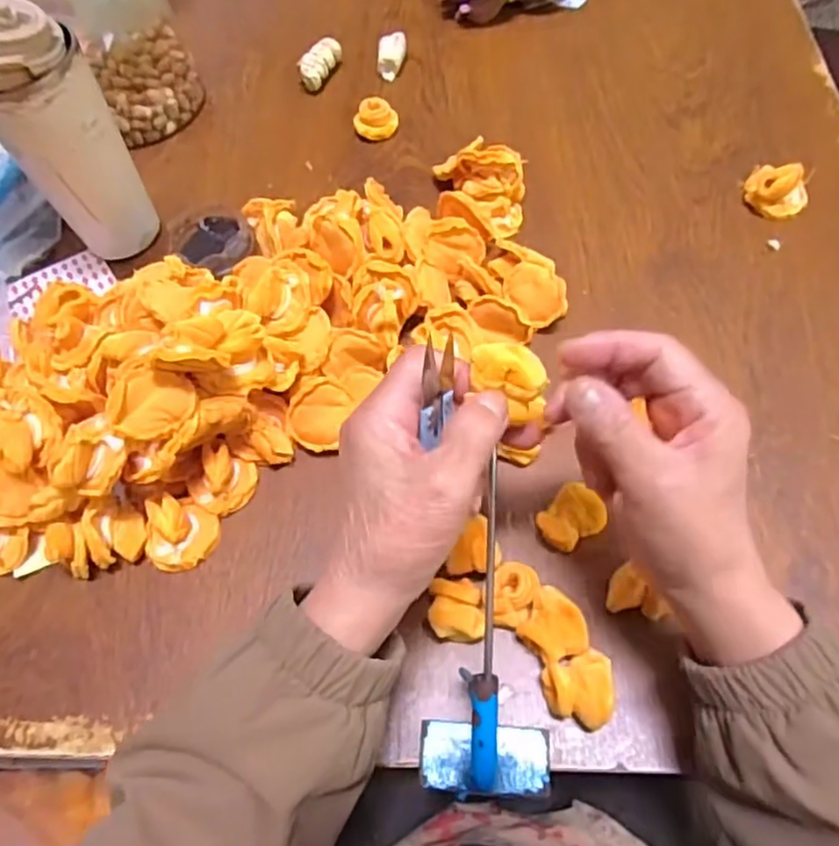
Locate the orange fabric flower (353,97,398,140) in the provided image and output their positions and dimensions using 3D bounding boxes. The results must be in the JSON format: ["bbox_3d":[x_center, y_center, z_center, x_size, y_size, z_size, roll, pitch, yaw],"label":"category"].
[{"bbox_3d":[-0.040,-0.279,0.600,0.040,0.024,0.034,-12,61,-2],"label":"orange fabric flower"}]

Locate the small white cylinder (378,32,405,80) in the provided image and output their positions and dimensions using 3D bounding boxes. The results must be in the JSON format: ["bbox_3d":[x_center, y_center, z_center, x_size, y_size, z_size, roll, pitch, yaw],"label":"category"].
[{"bbox_3d":[-0.027,-0.359,0.637,0.026,0.027,0.041,2,62,5],"label":"small white cylinder"}]

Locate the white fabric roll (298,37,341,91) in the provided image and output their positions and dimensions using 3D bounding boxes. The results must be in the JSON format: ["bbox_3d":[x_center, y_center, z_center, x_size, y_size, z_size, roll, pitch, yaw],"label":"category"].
[{"bbox_3d":[-0.098,-0.352,0.642,0.026,0.024,0.058,17,64,13],"label":"white fabric roll"}]

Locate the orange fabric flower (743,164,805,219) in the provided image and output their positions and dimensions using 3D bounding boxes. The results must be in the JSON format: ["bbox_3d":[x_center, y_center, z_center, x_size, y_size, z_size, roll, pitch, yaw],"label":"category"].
[{"bbox_3d":[0.284,-0.186,0.516,0.046,0.025,0.039,29,67,18],"label":"orange fabric flower"}]

